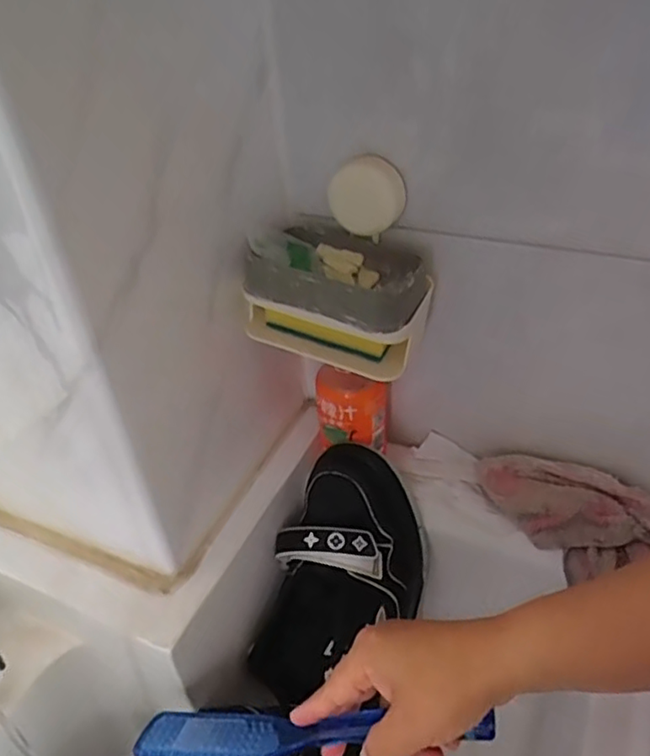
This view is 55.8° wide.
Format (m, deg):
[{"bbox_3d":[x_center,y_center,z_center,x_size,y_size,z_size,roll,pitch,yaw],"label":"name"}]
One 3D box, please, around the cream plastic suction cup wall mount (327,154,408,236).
[{"bbox_3d":[0.031,-0.136,0.459,0.056,0.056,0.017,14,50,2],"label":"cream plastic suction cup wall mount"}]

